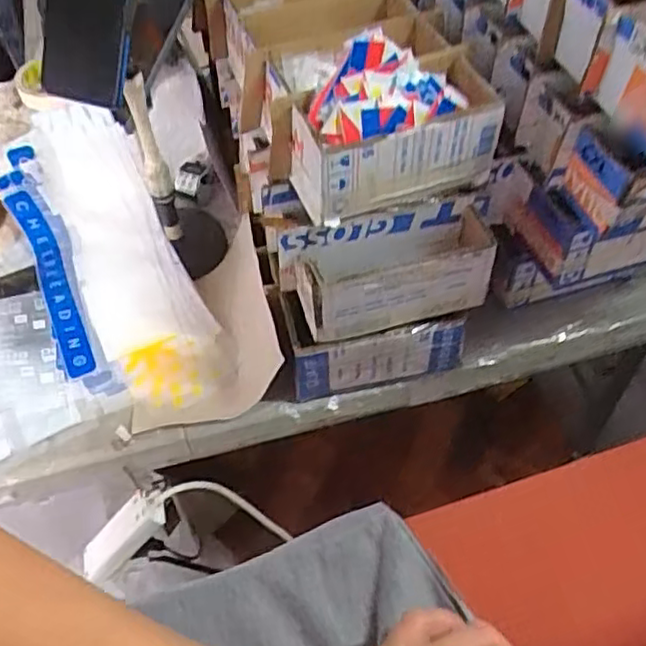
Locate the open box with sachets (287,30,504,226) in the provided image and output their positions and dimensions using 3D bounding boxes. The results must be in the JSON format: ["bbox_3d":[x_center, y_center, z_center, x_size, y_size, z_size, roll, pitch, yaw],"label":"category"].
[{"bbox_3d":[0.053,-0.154,0.536,0.163,0.097,0.083,-17,52,-12],"label":"open box with sachets"}]

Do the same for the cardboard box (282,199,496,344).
[{"bbox_3d":[0.055,-0.042,0.566,0.175,0.082,0.070,-10,51,-7],"label":"cardboard box"}]

